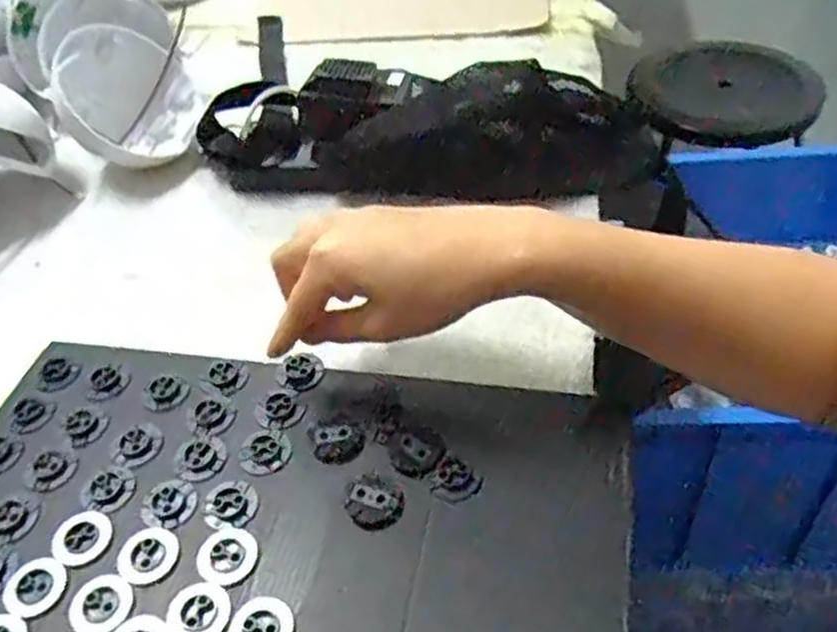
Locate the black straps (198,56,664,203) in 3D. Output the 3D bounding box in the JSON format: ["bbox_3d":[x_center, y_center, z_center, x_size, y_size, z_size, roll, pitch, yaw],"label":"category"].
[{"bbox_3d":[0.002,-0.144,0.574,0.336,0.086,0.083,2,46,8],"label":"black straps"}]

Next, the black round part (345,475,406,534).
[{"bbox_3d":[-0.022,0.091,0.376,0.026,0.004,0.029,-37,53,-26],"label":"black round part"}]

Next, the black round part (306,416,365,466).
[{"bbox_3d":[-0.044,0.067,0.410,0.027,0.004,0.030,-29,50,-20],"label":"black round part"}]

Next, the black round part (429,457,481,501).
[{"bbox_3d":[0.019,0.083,0.382,0.022,0.004,0.022,20,52,24],"label":"black round part"}]

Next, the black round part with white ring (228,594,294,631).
[{"bbox_3d":[-0.071,0.139,0.338,0.028,0.004,0.029,-3,46,4],"label":"black round part with white ring"}]

